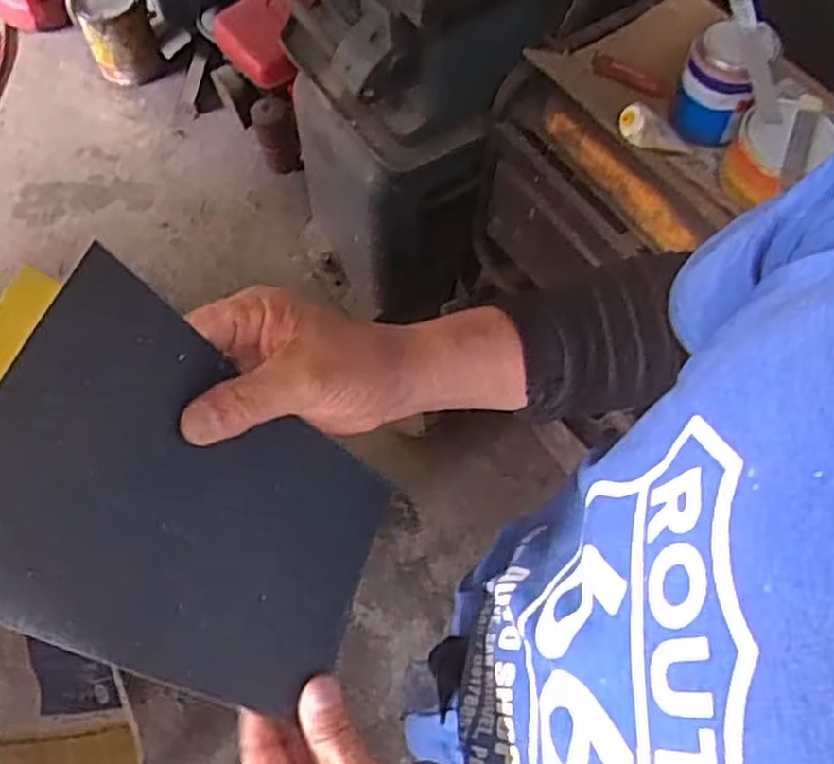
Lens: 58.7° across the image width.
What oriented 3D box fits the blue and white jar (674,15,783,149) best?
[{"bbox_3d":[0.394,-0.388,0.972,0.096,0.141,0.103,1,66,-2],"label":"blue and white jar"}]

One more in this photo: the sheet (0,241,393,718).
[{"bbox_3d":[-0.100,0.059,0.333,0.014,0.224,0.134,0,58,41],"label":"sheet"}]

